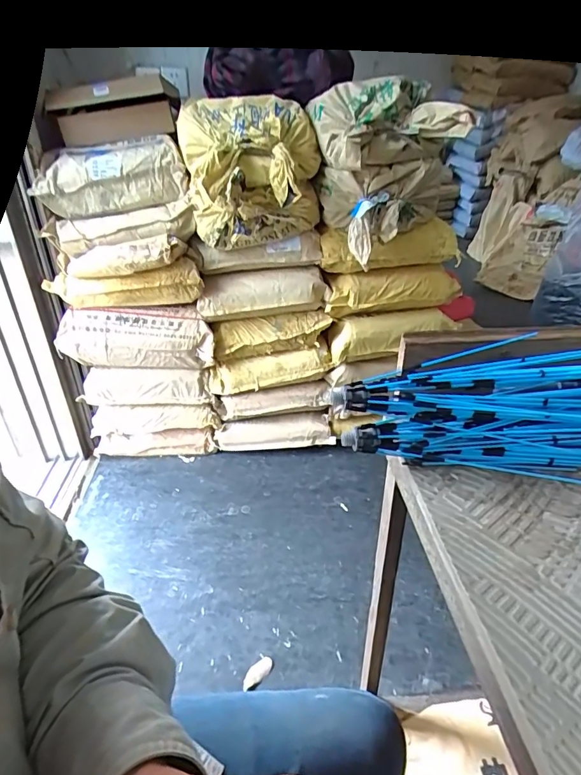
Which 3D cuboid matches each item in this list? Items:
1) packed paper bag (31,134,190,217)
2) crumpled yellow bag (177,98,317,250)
[{"bbox_3d":[-0.489,-0.575,1.248,0.399,0.166,0.134,-4,31,-4],"label":"packed paper bag"},{"bbox_3d":[-0.102,-0.576,1.230,0.378,0.351,0.222,-4,31,-5],"label":"crumpled yellow bag"}]

